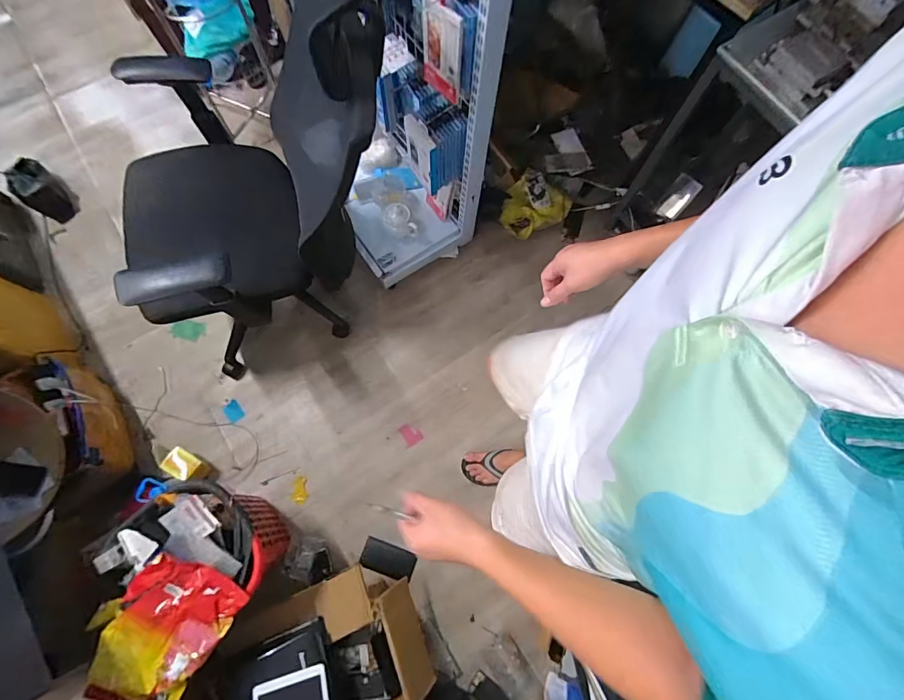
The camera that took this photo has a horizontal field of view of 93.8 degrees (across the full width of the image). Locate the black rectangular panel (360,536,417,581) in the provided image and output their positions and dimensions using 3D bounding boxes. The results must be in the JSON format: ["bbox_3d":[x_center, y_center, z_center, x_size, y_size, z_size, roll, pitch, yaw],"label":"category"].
[{"bbox_3d":[-0.196,0.645,1.305,0.173,0.014,0.085,9,73,19],"label":"black rectangular panel"}]

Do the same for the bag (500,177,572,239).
[{"bbox_3d":[0.312,-0.543,1.634,0.209,0.098,0.254,39,76,9],"label":"bag"}]

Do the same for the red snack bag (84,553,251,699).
[{"bbox_3d":[-0.618,0.603,0.907,0.230,0.072,0.285,24,74,5],"label":"red snack bag"}]

